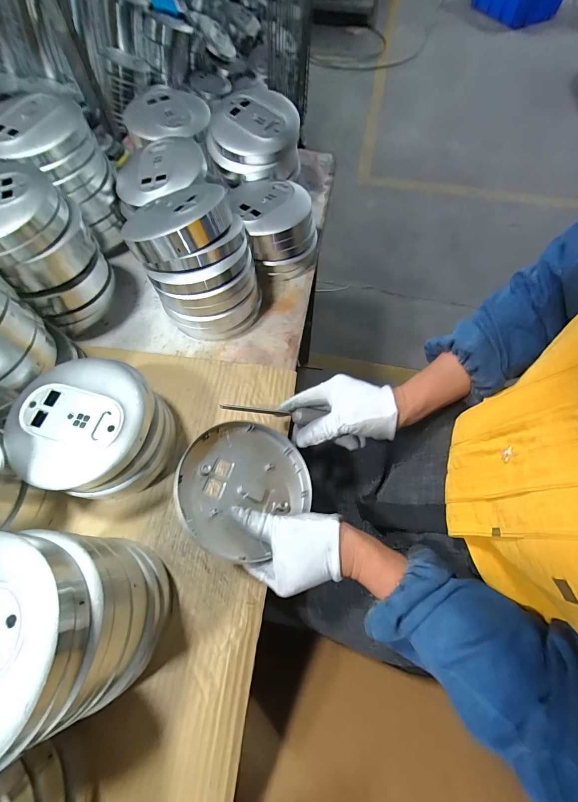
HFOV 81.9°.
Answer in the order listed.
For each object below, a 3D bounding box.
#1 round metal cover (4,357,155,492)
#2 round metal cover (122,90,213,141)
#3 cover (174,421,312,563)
[{"bbox_3d":[-0.209,0.019,0.332,0.133,0.023,0.130,1,66,-3],"label":"round metal cover"},{"bbox_3d":[-0.194,-0.475,0.548,0.142,0.021,0.142,0,65,0],"label":"round metal cover"},{"bbox_3d":[-0.045,0.082,0.337,0.121,0.017,0.136,48,49,8],"label":"cover"}]

